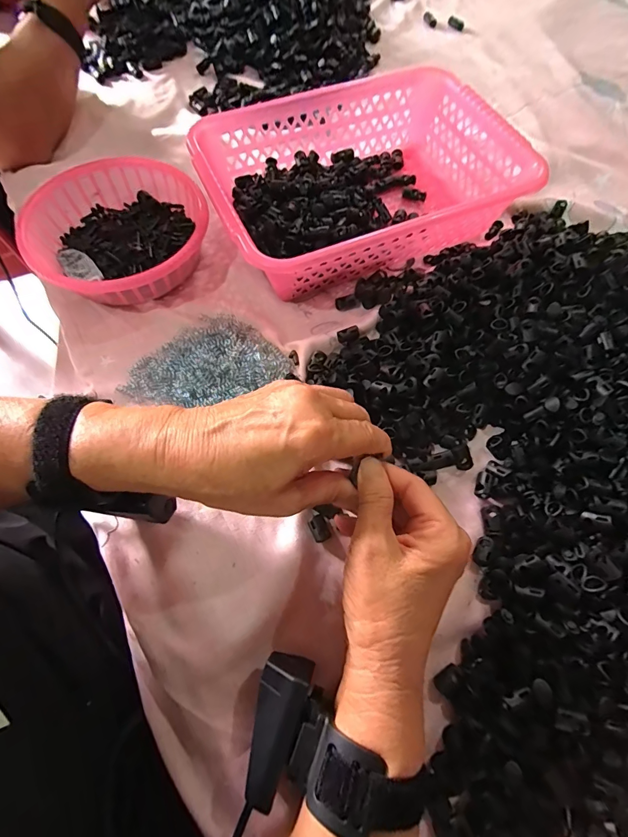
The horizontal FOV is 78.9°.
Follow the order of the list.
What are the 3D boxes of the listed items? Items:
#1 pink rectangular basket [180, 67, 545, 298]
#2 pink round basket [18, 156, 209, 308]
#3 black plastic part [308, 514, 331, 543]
[{"bbox_3d":[0.048,-0.242,0.399,0.307,0.074,0.213,-24,69,-11],"label":"pink rectangular basket"},{"bbox_3d":[-0.189,-0.182,0.383,0.172,0.047,0.169,0,67,-1],"label":"pink round basket"},{"bbox_3d":[0.004,0.084,0.292,0.013,0.007,0.019,-25,70,-11],"label":"black plastic part"}]

